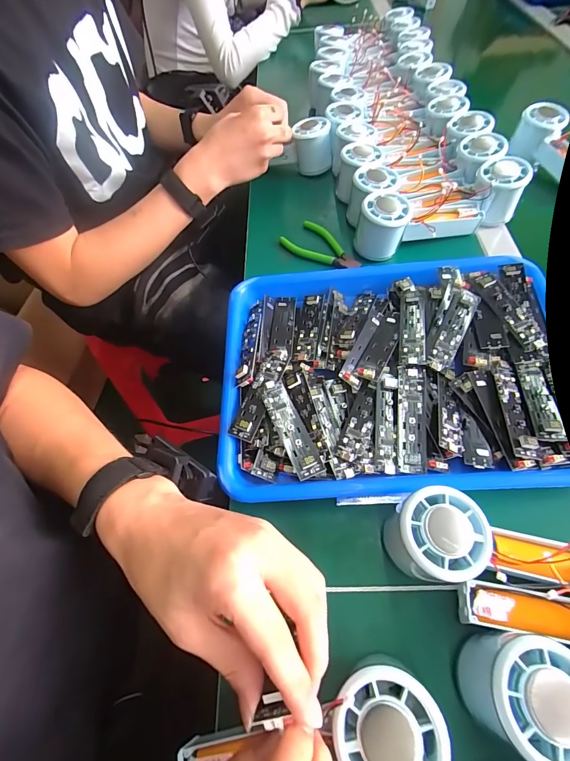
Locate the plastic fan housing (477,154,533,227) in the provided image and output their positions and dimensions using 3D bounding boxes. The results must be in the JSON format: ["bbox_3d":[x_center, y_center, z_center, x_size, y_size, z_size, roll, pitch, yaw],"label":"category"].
[{"bbox_3d":[0.265,-0.237,0.449,0.057,0.060,0.057,24,63,17],"label":"plastic fan housing"}]

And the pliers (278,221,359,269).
[{"bbox_3d":[0.053,-0.173,0.471,0.110,0.015,0.059,39,69,24],"label":"pliers"}]

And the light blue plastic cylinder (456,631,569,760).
[{"bbox_3d":[0.140,0.183,0.213,0.058,0.062,0.055,-2,59,3],"label":"light blue plastic cylinder"}]

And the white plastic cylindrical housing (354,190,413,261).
[{"bbox_3d":[0.118,-0.190,0.436,0.058,0.061,0.056,-2,59,3],"label":"white plastic cylindrical housing"}]

